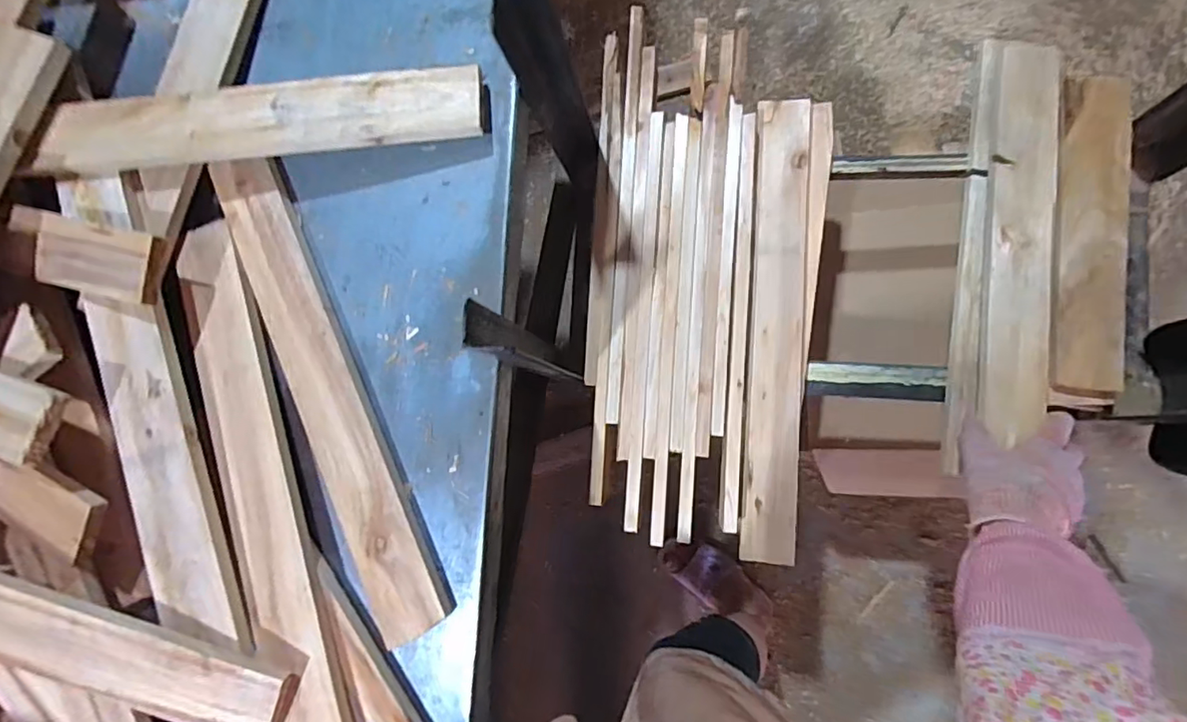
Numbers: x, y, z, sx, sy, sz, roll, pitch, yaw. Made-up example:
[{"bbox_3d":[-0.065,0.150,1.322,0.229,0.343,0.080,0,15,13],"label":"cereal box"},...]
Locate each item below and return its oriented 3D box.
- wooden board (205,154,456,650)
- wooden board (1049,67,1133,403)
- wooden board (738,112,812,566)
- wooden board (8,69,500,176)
[{"bbox_3d":[-0.241,0.028,0.504,0.073,0.014,0.445,-24,86,7],"label":"wooden board"},{"bbox_3d":[0.519,-0.131,0.587,0.062,0.022,0.327,5,88,10],"label":"wooden board"},{"bbox_3d":[0.212,-0.038,0.655,0.062,0.019,0.526,2,88,10],"label":"wooden board"},{"bbox_3d":[-0.294,-0.203,0.489,0.389,0.026,0.066,-2,89,3],"label":"wooden board"}]

